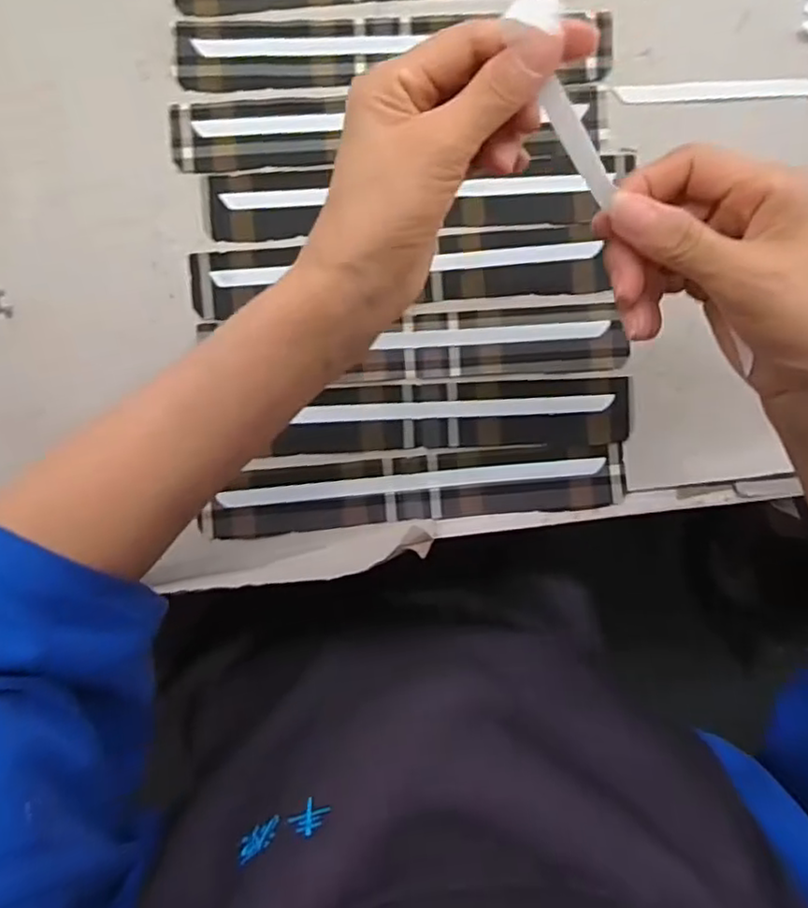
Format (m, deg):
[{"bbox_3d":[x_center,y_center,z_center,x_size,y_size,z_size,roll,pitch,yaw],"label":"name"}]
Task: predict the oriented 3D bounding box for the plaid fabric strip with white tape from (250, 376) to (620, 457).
[{"bbox_3d":[0.033,-0.023,0.399,0.207,0.006,0.039,-2,93,-1],"label":"plaid fabric strip with white tape"}]

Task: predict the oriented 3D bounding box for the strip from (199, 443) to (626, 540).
[{"bbox_3d":[0.010,0.021,0.398,0.244,0.006,0.040,-5,91,-1],"label":"strip"}]

